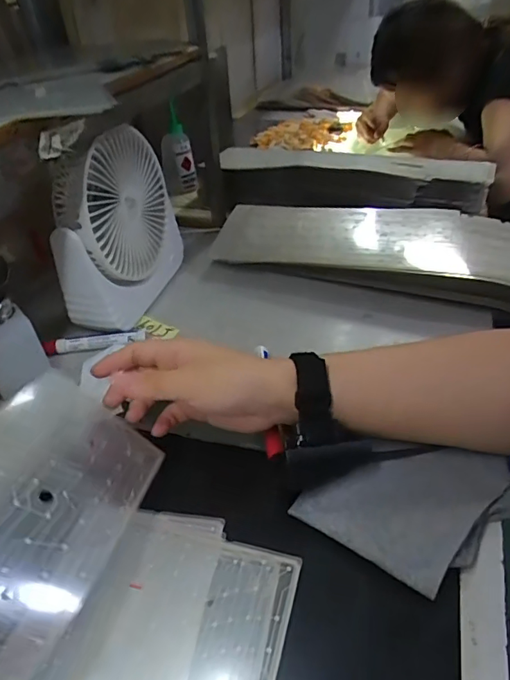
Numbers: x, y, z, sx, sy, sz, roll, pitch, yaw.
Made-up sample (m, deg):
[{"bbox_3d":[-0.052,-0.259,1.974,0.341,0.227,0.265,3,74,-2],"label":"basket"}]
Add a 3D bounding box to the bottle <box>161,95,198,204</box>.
[{"bbox_3d":[-0.136,-0.327,0.860,0.061,0.164,0.061,-9,37,-4],"label":"bottle"}]

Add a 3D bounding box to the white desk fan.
[{"bbox_3d":[-0.156,-0.133,0.565,0.065,0.188,0.191,7,39,16],"label":"white desk fan"}]

